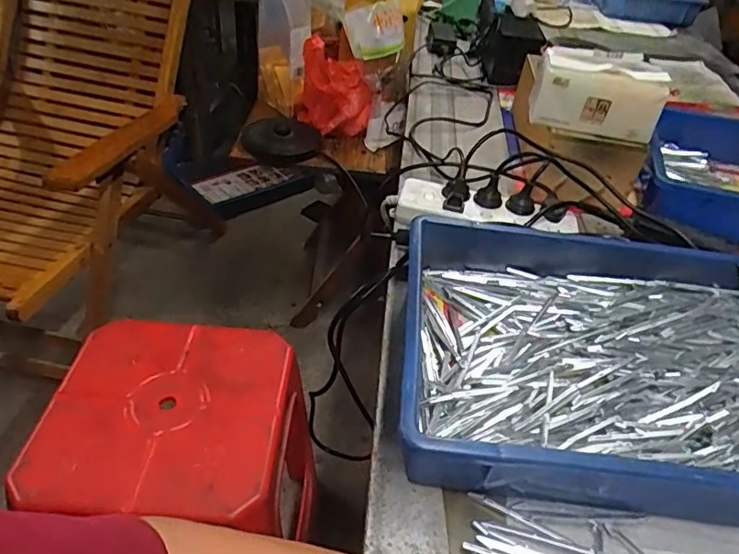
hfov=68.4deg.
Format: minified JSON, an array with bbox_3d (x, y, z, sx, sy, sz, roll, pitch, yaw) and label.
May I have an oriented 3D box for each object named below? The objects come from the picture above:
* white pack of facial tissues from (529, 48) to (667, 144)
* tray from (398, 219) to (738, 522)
[{"bbox_3d":[0.294,-0.245,0.716,0.157,0.084,0.089,10,40,5],"label":"white pack of facial tissues"},{"bbox_3d":[0.243,0.072,0.493,0.414,0.068,0.278,7,40,1],"label":"tray"}]

